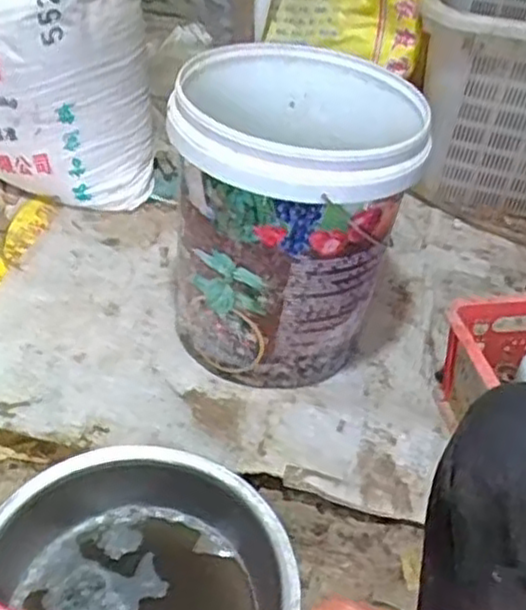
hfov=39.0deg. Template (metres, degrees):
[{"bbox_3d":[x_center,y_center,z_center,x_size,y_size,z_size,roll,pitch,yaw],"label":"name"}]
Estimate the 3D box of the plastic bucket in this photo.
[{"bbox_3d":[0.036,-0.135,1.003,0.299,0.345,0.346,7,44,1],"label":"plastic bucket"}]

